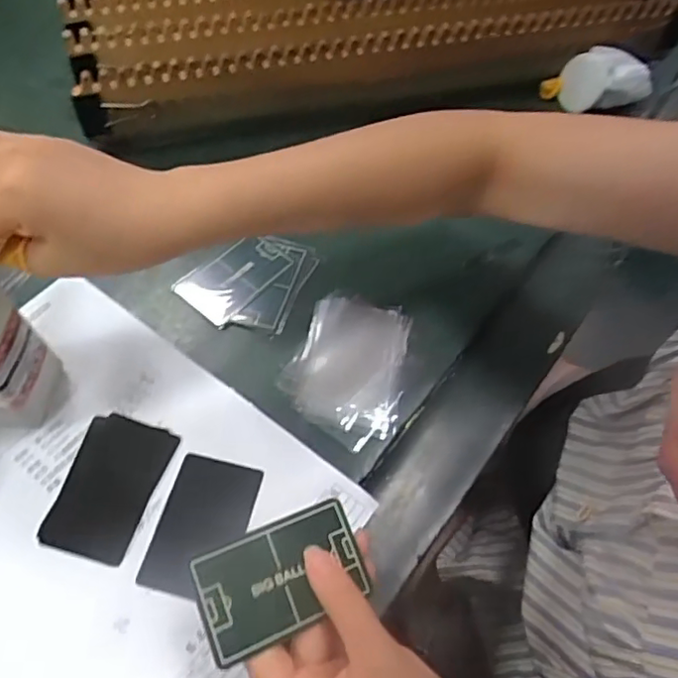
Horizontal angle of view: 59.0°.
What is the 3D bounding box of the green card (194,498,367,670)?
[{"bbox_3d":[-0.028,0.119,0.301,0.082,0.004,0.051,-18,74,-22],"label":"green card"}]

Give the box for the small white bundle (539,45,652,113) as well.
[{"bbox_3d":[0.255,-0.254,0.589,0.093,0.047,0.049,-11,60,-11],"label":"small white bundle"}]

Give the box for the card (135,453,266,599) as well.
[{"bbox_3d":[-0.086,0.117,0.377,0.053,0.004,0.084,15,59,1],"label":"card"}]

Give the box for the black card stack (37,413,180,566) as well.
[{"bbox_3d":[-0.147,0.094,0.385,0.059,0.005,0.089,15,59,5],"label":"black card stack"}]

